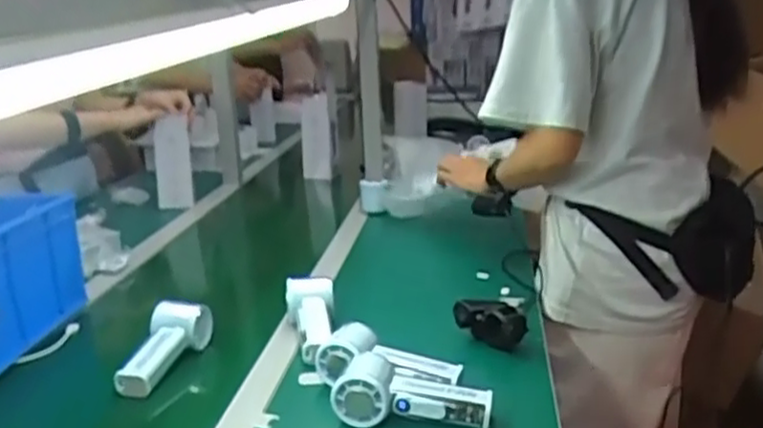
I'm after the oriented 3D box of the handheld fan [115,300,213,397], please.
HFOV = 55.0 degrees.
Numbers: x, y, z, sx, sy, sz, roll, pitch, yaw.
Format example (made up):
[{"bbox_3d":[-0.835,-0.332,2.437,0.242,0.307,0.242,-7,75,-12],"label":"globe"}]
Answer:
[{"bbox_3d":[-0.252,0.155,0.853,0.073,0.057,0.135,-2,16,6],"label":"handheld fan"}]

